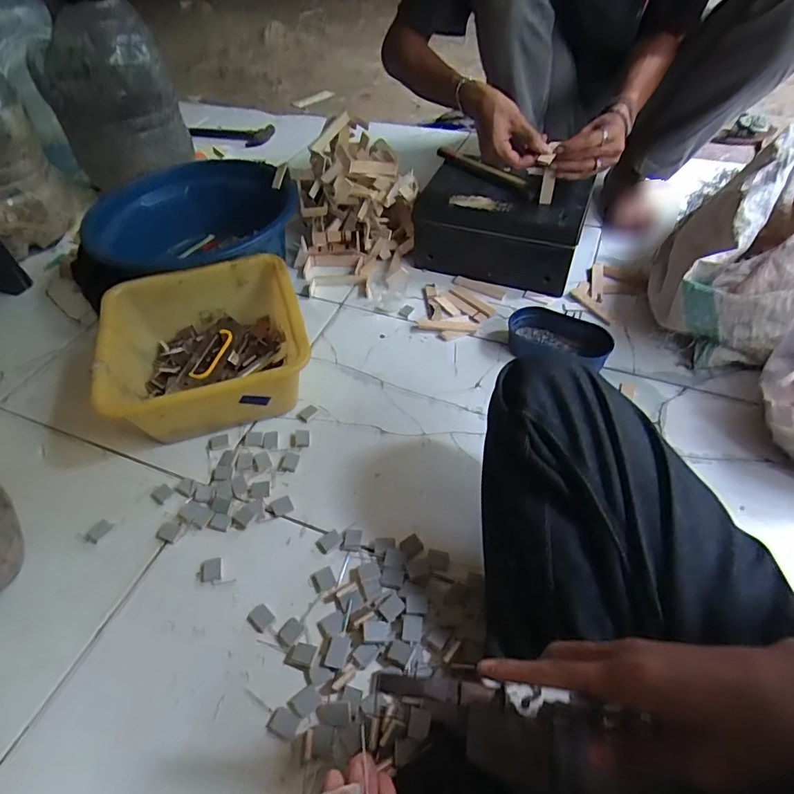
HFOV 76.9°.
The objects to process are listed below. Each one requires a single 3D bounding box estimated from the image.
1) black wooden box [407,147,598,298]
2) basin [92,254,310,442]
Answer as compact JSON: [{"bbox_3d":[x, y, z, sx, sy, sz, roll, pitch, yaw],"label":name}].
[{"bbox_3d":[0.195,-0.319,0.923,0.285,0.149,0.184,22,54,19],"label":"black wooden box"},{"bbox_3d":[-0.271,-0.065,0.731,0.263,0.131,0.243,-17,51,-12],"label":"basin"}]

